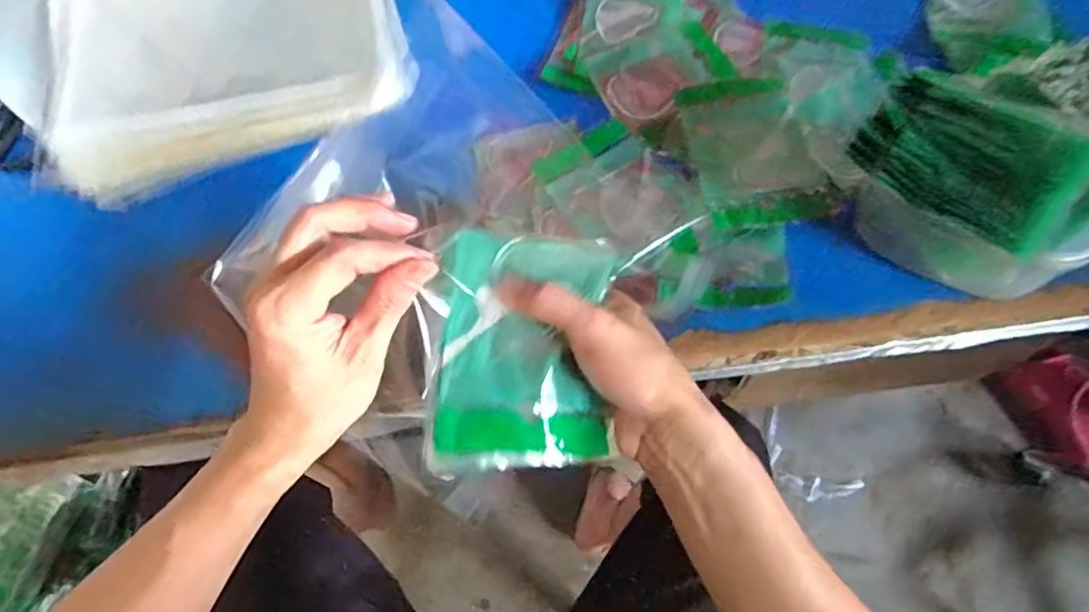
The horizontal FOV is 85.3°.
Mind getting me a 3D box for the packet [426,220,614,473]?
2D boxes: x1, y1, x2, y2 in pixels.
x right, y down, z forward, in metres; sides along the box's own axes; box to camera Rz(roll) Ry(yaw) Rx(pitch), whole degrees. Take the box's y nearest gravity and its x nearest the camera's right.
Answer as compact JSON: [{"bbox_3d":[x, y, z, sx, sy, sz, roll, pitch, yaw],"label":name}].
[{"bbox_3d":[-0.010,0.024,0.348,0.102,0.014,0.139,6,74,-14],"label":"packet"}]

